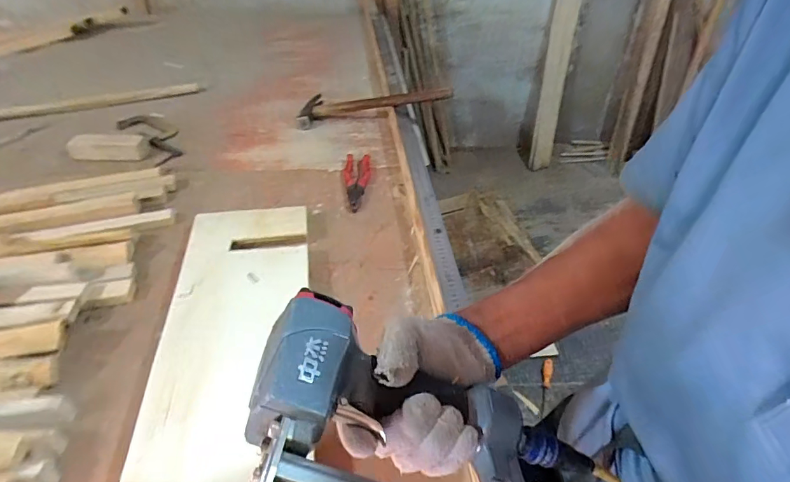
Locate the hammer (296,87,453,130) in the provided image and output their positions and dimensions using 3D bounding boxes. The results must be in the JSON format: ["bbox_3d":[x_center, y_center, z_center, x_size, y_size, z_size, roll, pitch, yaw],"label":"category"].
[{"bbox_3d":[-0.061,-0.336,1.092,0.400,0.046,0.096,-4,40,14],"label":"hammer"}]

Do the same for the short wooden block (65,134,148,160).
[{"bbox_3d":[-0.663,-0.222,1.030,0.171,0.036,0.062,0,42,-1],"label":"short wooden block"}]

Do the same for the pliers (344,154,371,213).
[{"bbox_3d":[-0.082,-0.126,0.931,0.055,0.017,0.188,0,42,0],"label":"pliers"}]

